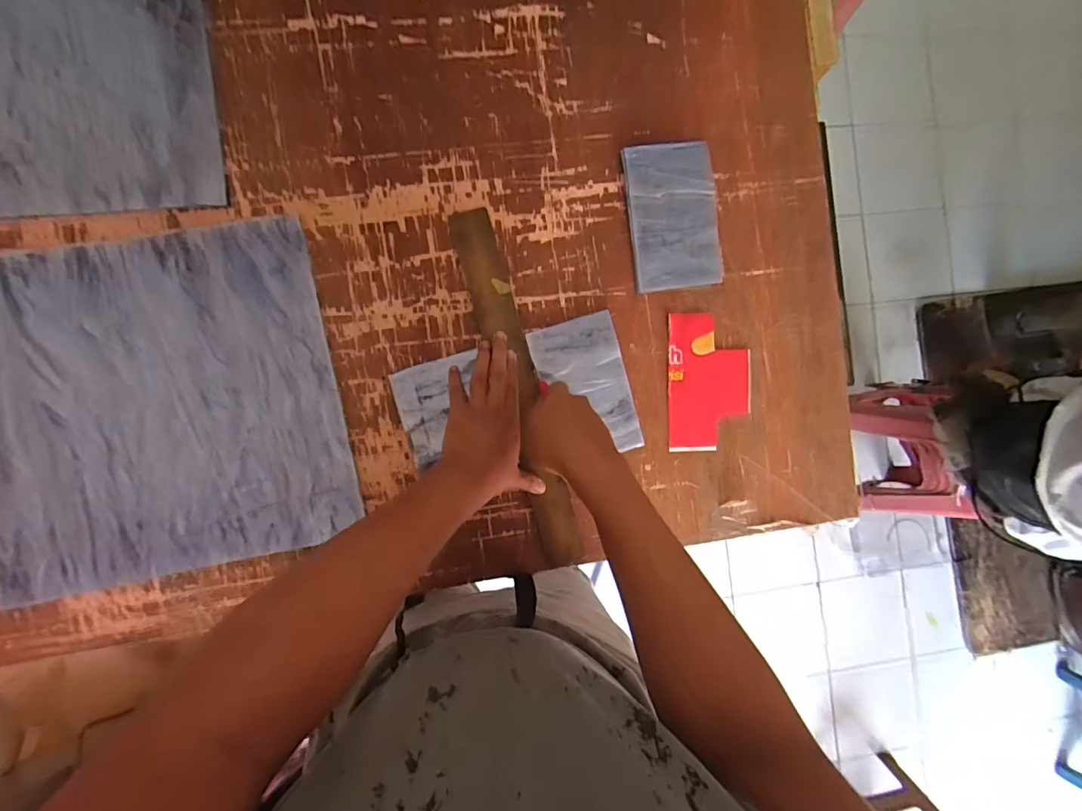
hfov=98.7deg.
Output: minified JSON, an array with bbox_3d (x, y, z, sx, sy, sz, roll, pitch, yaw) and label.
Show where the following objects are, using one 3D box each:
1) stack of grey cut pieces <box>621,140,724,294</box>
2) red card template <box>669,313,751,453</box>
[{"bbox_3d":[0.161,-0.226,0.559,0.107,0.019,0.166,-7,92,-6],"label":"stack of grey cut pieces"},{"bbox_3d":[0.212,-0.029,0.580,0.106,0.004,0.168,-1,91,-6],"label":"red card template"}]

